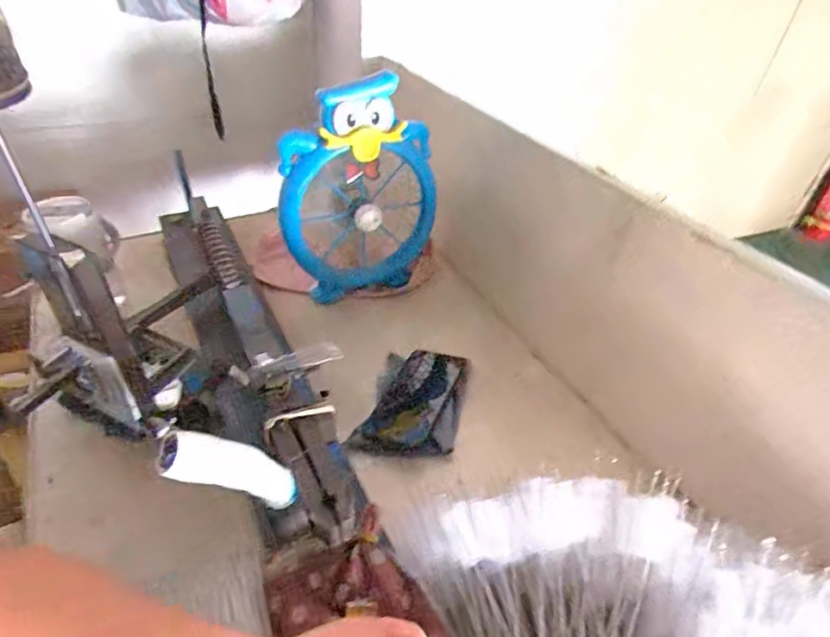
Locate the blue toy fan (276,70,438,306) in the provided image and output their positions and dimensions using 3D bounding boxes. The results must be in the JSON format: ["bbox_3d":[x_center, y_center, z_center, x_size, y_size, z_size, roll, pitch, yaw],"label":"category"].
[{"bbox_3d":[-0.076,-0.174,0.742,0.226,0.300,0.070,-6,41,-13],"label":"blue toy fan"}]

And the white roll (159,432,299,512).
[{"bbox_3d":[-0.107,0.093,0.313,0.023,0.099,0.021,-20,51,27],"label":"white roll"}]

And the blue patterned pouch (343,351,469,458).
[{"bbox_3d":[0.000,0.101,0.638,0.115,0.032,0.154,11,40,7],"label":"blue patterned pouch"}]

